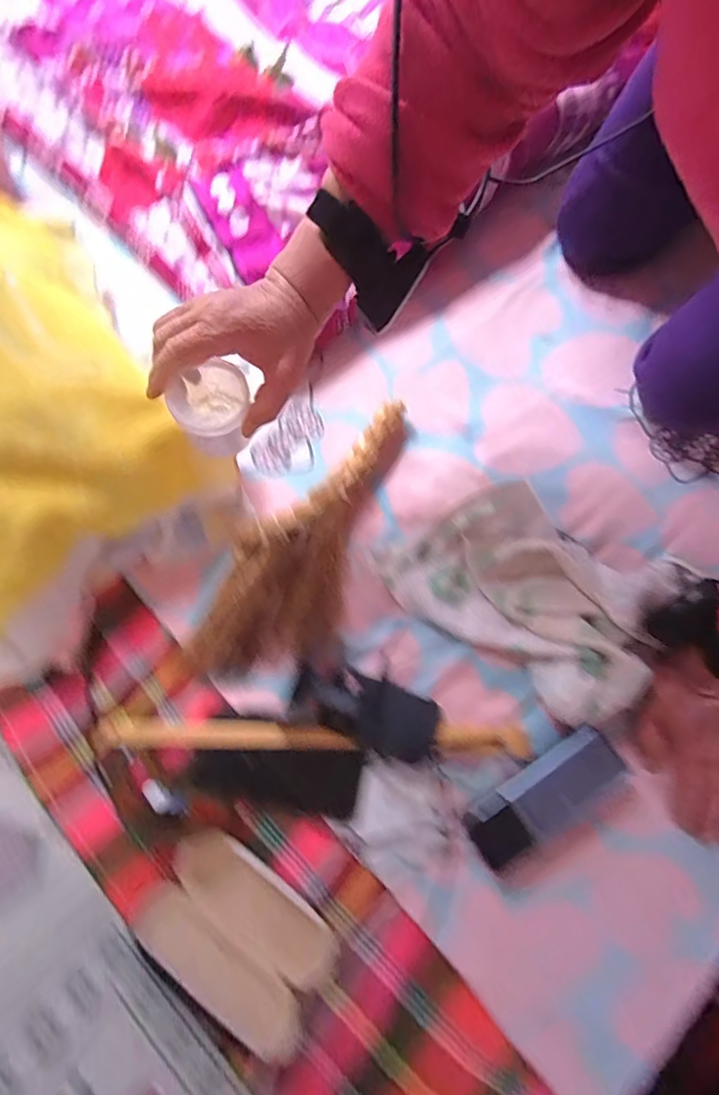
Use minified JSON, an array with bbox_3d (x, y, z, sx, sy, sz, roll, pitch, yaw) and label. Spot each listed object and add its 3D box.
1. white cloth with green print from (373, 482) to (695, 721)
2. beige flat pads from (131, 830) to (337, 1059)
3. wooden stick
[{"bbox_3d":[0.178,0.036,0.480,0.283,0.053,0.192,36,79,8],"label":"white cloth with green print"},{"bbox_3d":[-0.108,0.341,0.406,0.160,0.023,0.098,36,56,8],"label":"beige flat pads"},{"bbox_3d":[-0.051,0.190,0.459,0.430,0.015,0.027,1,76,0],"label":"wooden stick"}]

